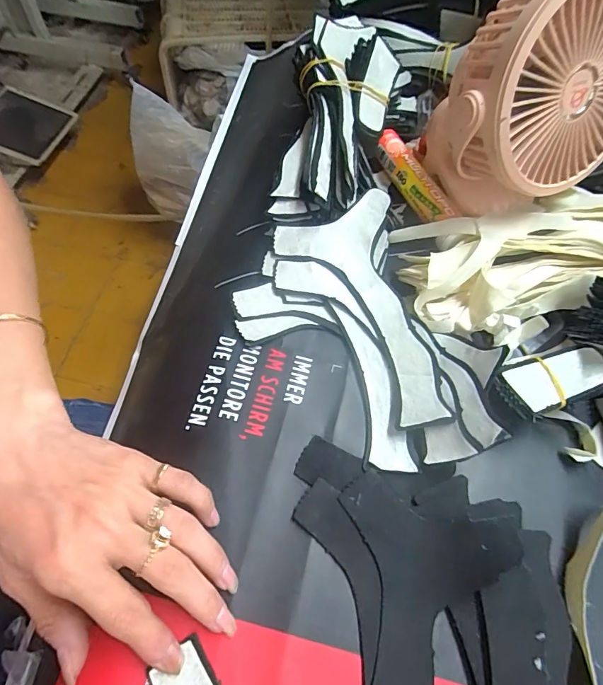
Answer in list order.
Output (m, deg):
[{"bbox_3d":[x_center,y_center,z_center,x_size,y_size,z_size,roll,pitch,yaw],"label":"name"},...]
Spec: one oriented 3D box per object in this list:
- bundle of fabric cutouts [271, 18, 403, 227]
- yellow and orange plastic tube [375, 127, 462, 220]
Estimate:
[{"bbox_3d":[0.026,-0.182,0.340,0.077,0.032,0.188,14,82,6],"label":"bundle of fabric cutouts"},{"bbox_3d":[0.096,-0.139,0.360,0.021,0.018,0.107,-20,63,-13],"label":"yellow and orange plastic tube"}]

